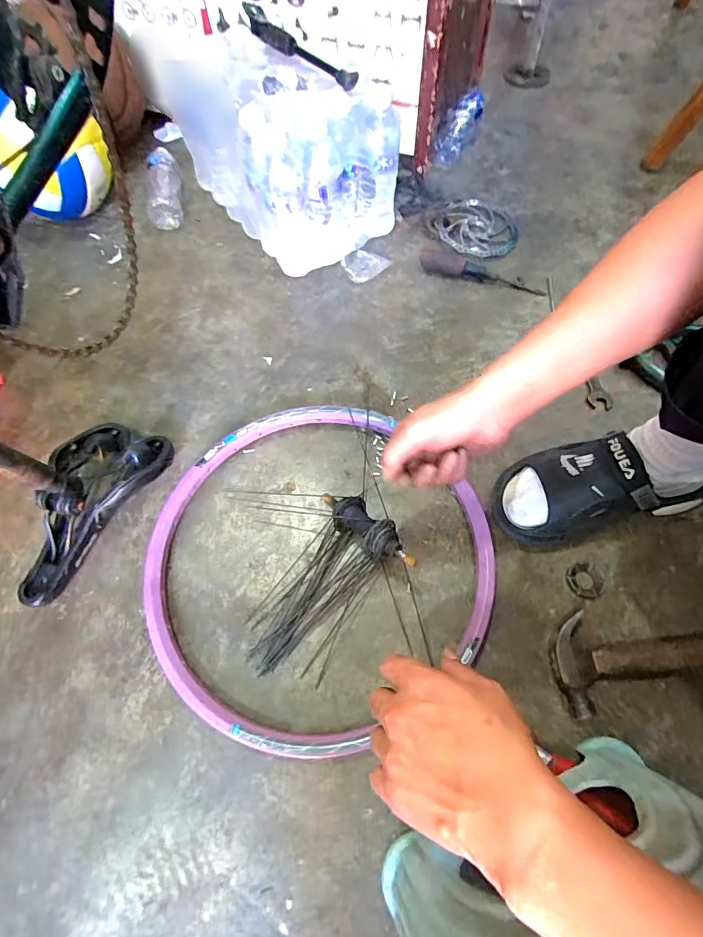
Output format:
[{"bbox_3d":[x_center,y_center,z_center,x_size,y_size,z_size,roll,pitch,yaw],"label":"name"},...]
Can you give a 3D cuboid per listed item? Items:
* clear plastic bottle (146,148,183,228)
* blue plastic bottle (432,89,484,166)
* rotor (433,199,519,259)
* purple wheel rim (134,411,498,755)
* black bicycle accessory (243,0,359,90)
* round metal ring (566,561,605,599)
[{"bbox_3d":[-0.362,-0.544,0.840,0.072,0.054,0.193,-16,65,-6],"label":"clear plastic bottle"},{"bbox_3d":[0.219,-0.703,0.913,0.066,0.054,0.223,19,66,10],"label":"blue plastic bottle"},{"bbox_3d":[0.229,-0.443,0.806,0.149,0.011,0.153,2,66,-5],"label":"rotor"},{"bbox_3d":[-0.047,0.102,0.540,0.411,0.030,0.398,0,64,1],"label":"purple wheel rim"},{"bbox_3d":[-0.093,-0.659,0.680,0.040,0.021,0.291,-34,68,-14],"label":"black bicycle accessory"},{"bbox_3d":[0.275,0.132,0.516,0.042,0.007,0.040,0,64,1],"label":"round metal ring"}]

